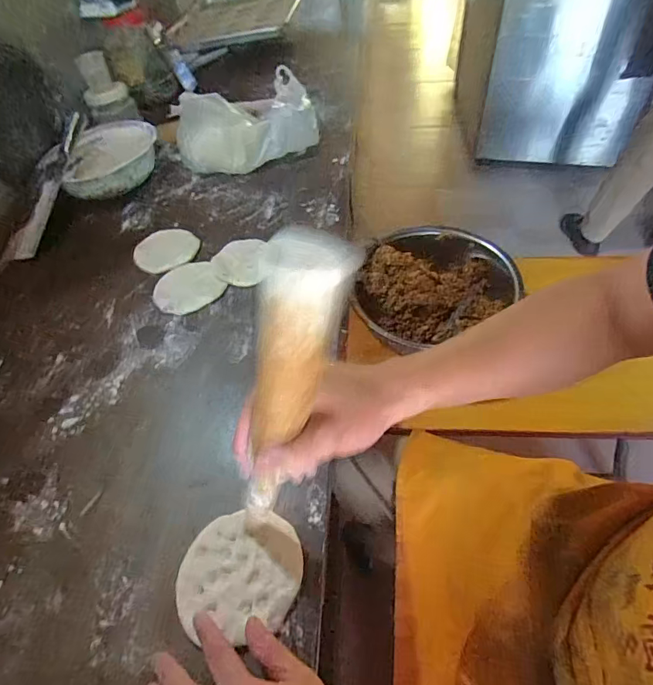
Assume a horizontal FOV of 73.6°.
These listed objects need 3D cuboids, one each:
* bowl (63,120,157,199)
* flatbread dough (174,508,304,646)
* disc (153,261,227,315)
[{"bbox_3d":[-0.421,-0.365,0.867,0.179,0.062,0.210,-19,50,-12],"label":"bowl"},{"bbox_3d":[-0.077,0.204,0.390,0.105,0.008,0.102,3,49,8],"label":"flatbread dough"},{"bbox_3d":[-0.205,-0.081,0.645,0.094,0.013,0.094,-3,49,3],"label":"disc"}]

